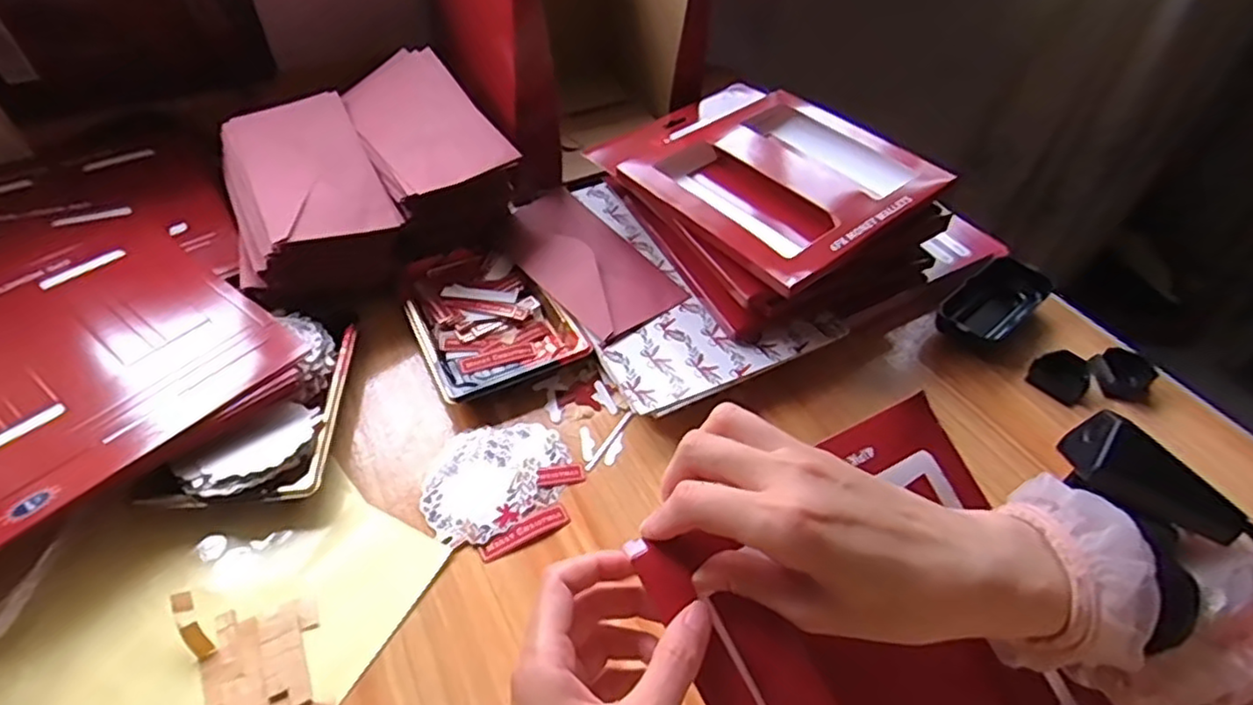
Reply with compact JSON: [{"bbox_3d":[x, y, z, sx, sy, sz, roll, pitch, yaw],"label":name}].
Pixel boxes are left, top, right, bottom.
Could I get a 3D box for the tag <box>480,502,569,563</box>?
[{"bbox_3d":[-0.064,0.112,0.418,0.057,0.004,0.015,-24,53,-21],"label":"tag"}]

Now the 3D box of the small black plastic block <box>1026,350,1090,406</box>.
[{"bbox_3d":[0.326,0.016,0.503,0.038,0.023,0.028,33,55,26],"label":"small black plastic block"}]

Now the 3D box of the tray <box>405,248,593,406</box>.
[{"bbox_3d":[-0.114,-0.030,0.535,0.109,0.022,0.161,-22,52,-20],"label":"tray"}]

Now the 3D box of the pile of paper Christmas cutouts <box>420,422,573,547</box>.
[{"bbox_3d":[-0.088,0.080,0.446,0.098,0.004,0.079,-28,54,-24],"label":"pile of paper Christmas cutouts"}]

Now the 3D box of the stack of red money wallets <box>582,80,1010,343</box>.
[{"bbox_3d":[0.125,-0.136,0.577,0.234,0.087,0.264,-27,54,-23],"label":"stack of red money wallets"}]

